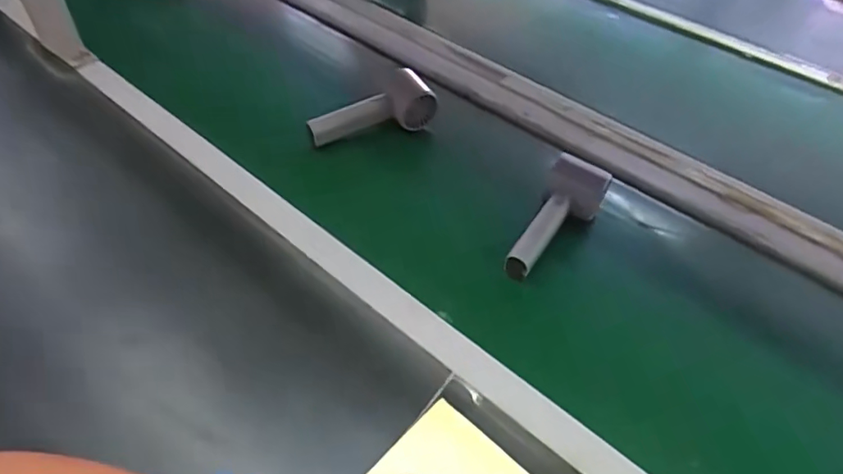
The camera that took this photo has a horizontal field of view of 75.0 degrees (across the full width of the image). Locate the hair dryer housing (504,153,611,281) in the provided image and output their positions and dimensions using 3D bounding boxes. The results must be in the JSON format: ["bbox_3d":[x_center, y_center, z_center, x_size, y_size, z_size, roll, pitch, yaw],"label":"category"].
[{"bbox_3d":[0.140,-0.016,0.553,0.055,0.072,0.148,24,51,16],"label":"hair dryer housing"}]

